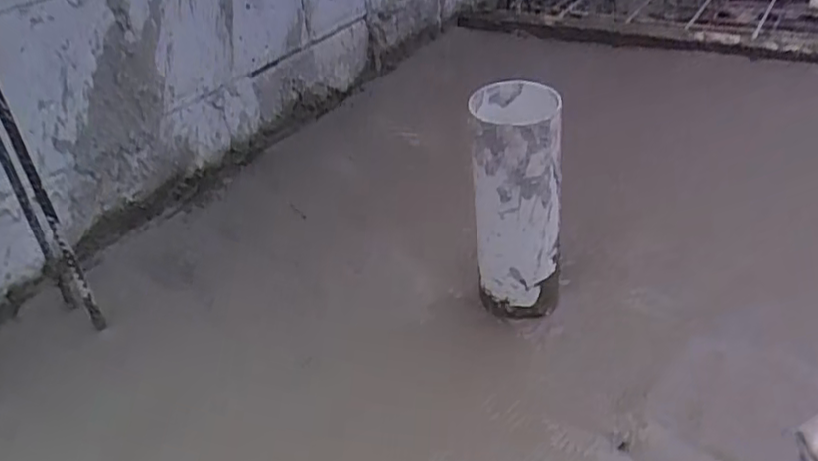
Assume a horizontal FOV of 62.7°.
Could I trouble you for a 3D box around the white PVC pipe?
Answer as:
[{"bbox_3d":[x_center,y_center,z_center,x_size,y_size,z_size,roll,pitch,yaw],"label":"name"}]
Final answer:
[{"bbox_3d":[0.113,-0.036,0.709,0.087,0.215,0.102,-5,34,3],"label":"white PVC pipe"}]

